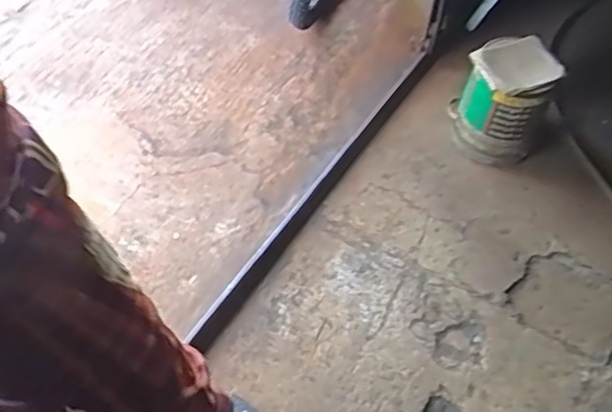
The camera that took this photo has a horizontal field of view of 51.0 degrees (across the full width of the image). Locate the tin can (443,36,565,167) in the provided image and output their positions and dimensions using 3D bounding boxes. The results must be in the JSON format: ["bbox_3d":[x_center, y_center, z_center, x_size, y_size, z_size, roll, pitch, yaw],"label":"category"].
[{"bbox_3d":[0.433,-0.231,1.441,0.186,0.229,0.162,-3,55,-4],"label":"tin can"}]

